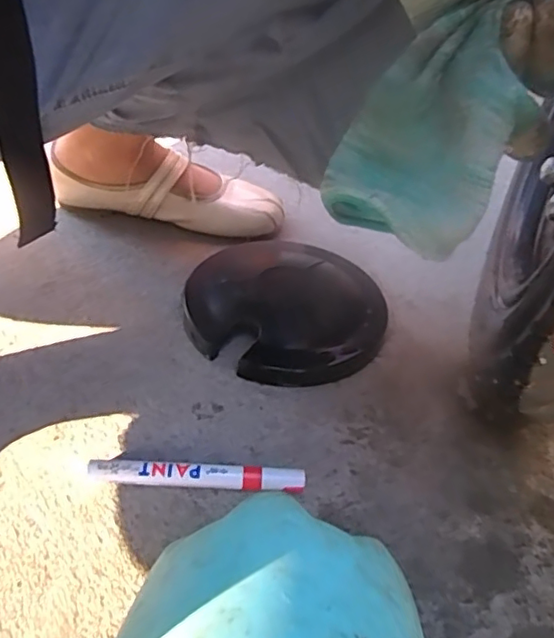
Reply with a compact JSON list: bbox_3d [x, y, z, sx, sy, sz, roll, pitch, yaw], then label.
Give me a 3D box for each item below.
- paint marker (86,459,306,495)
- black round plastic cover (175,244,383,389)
[{"bbox_3d":[-0.053,0.105,0.384,0.140,0.017,0.015,4,41,-2],"label":"paint marker"},{"bbox_3d":[0.007,-0.020,0.521,0.177,0.036,0.180,3,41,-3],"label":"black round plastic cover"}]

